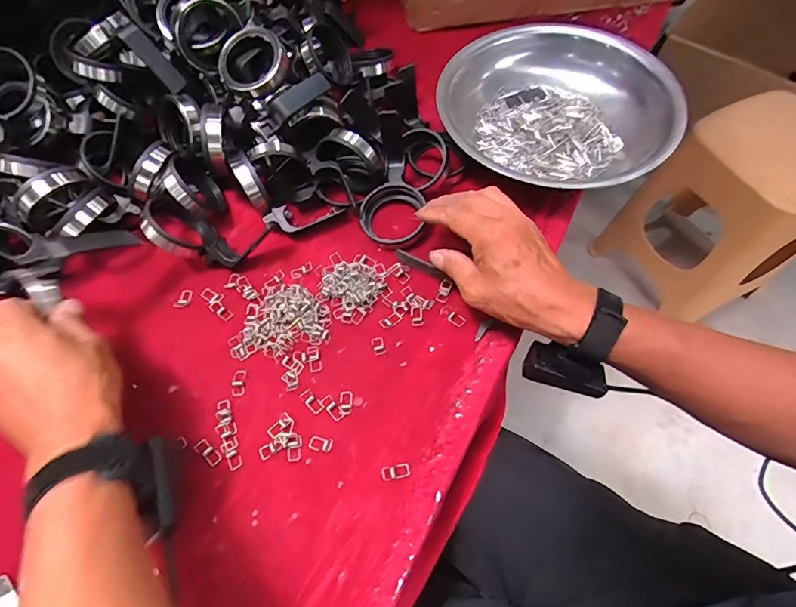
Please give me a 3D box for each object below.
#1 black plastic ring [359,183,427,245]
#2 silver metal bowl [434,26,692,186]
[{"bbox_3d":[-0.006,-0.094,0.474,0.065,0.024,0.064,0,62,1],"label":"black plastic ring"},{"bbox_3d":[0.163,-0.207,0.487,0.238,0.063,0.198,1,63,2],"label":"silver metal bowl"}]

